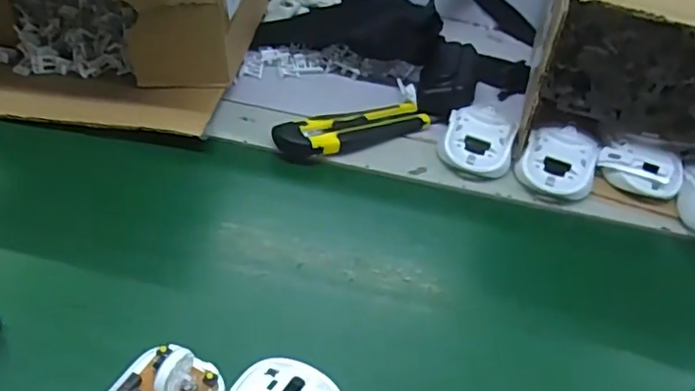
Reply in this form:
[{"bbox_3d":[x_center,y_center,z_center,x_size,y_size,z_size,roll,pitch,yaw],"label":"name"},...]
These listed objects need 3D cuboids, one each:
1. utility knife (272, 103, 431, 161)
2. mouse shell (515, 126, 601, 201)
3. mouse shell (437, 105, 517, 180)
[{"bbox_3d":[0.007,-0.056,0.477,0.138,0.021,0.038,-16,49,-24],"label":"utility knife"},{"bbox_3d":[0.172,-0.025,0.462,0.058,0.030,0.066,27,46,17],"label":"mouse shell"},{"bbox_3d":[0.108,-0.043,0.473,0.058,0.030,0.063,21,45,12],"label":"mouse shell"}]

